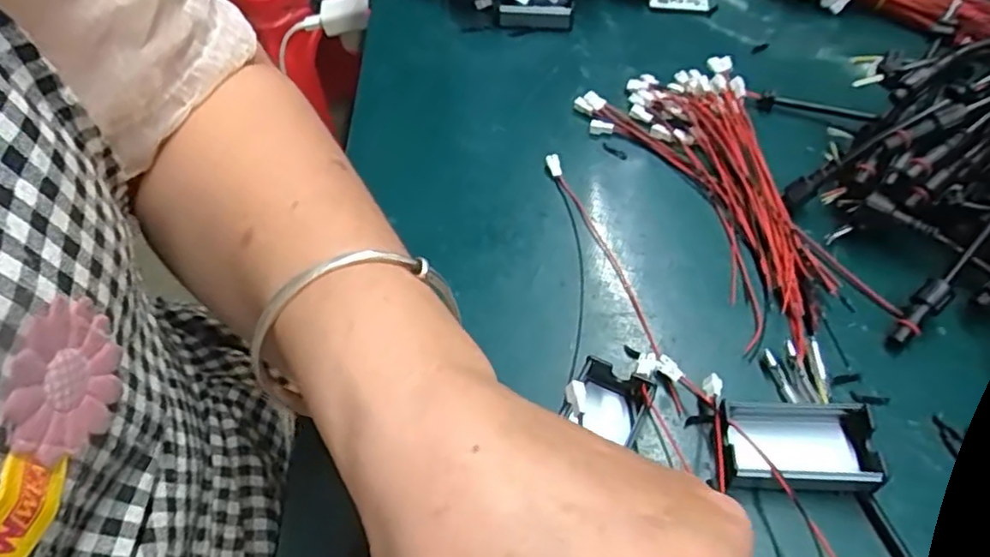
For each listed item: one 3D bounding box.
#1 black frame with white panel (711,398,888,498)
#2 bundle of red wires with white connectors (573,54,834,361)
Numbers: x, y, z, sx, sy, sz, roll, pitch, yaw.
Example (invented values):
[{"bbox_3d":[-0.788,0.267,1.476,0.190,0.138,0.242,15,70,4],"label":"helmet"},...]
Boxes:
[{"bbox_3d":[0.108,0.059,0.234,0.052,0.016,0.030,2,51,9],"label":"black frame with white panel"},{"bbox_3d":[0.117,-0.050,0.331,0.090,0.017,0.191,-14,50,-5],"label":"bundle of red wires with white connectors"}]

